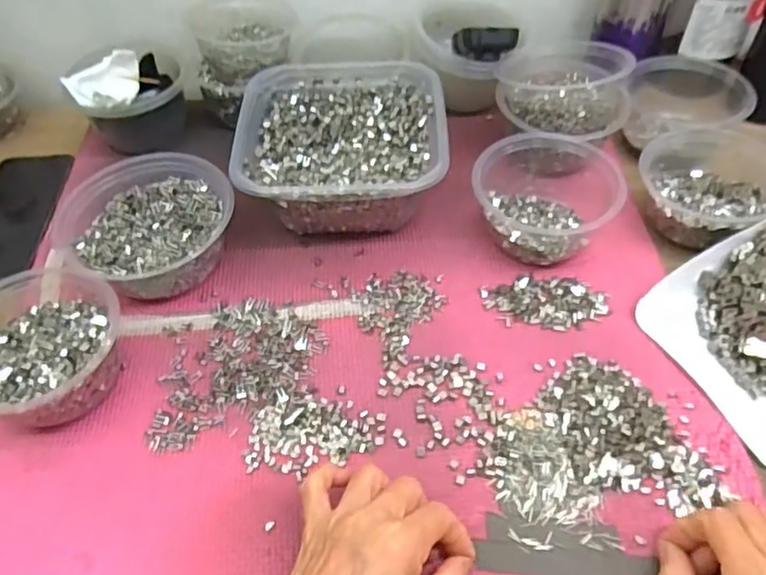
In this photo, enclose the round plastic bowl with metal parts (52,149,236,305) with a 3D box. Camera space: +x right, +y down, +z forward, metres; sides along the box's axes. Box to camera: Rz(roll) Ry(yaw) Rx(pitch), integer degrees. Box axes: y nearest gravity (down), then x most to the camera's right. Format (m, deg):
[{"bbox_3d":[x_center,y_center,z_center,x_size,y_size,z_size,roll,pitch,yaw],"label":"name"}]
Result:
[{"bbox_3d":[-0.189,-0.045,0.514,0.132,0.053,0.132,-1,51,1],"label":"round plastic bowl with metal parts"}]

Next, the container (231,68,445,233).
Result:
[{"bbox_3d":[-0.034,-0.124,0.557,0.171,0.072,0.169,-2,51,1],"label":"container"}]

